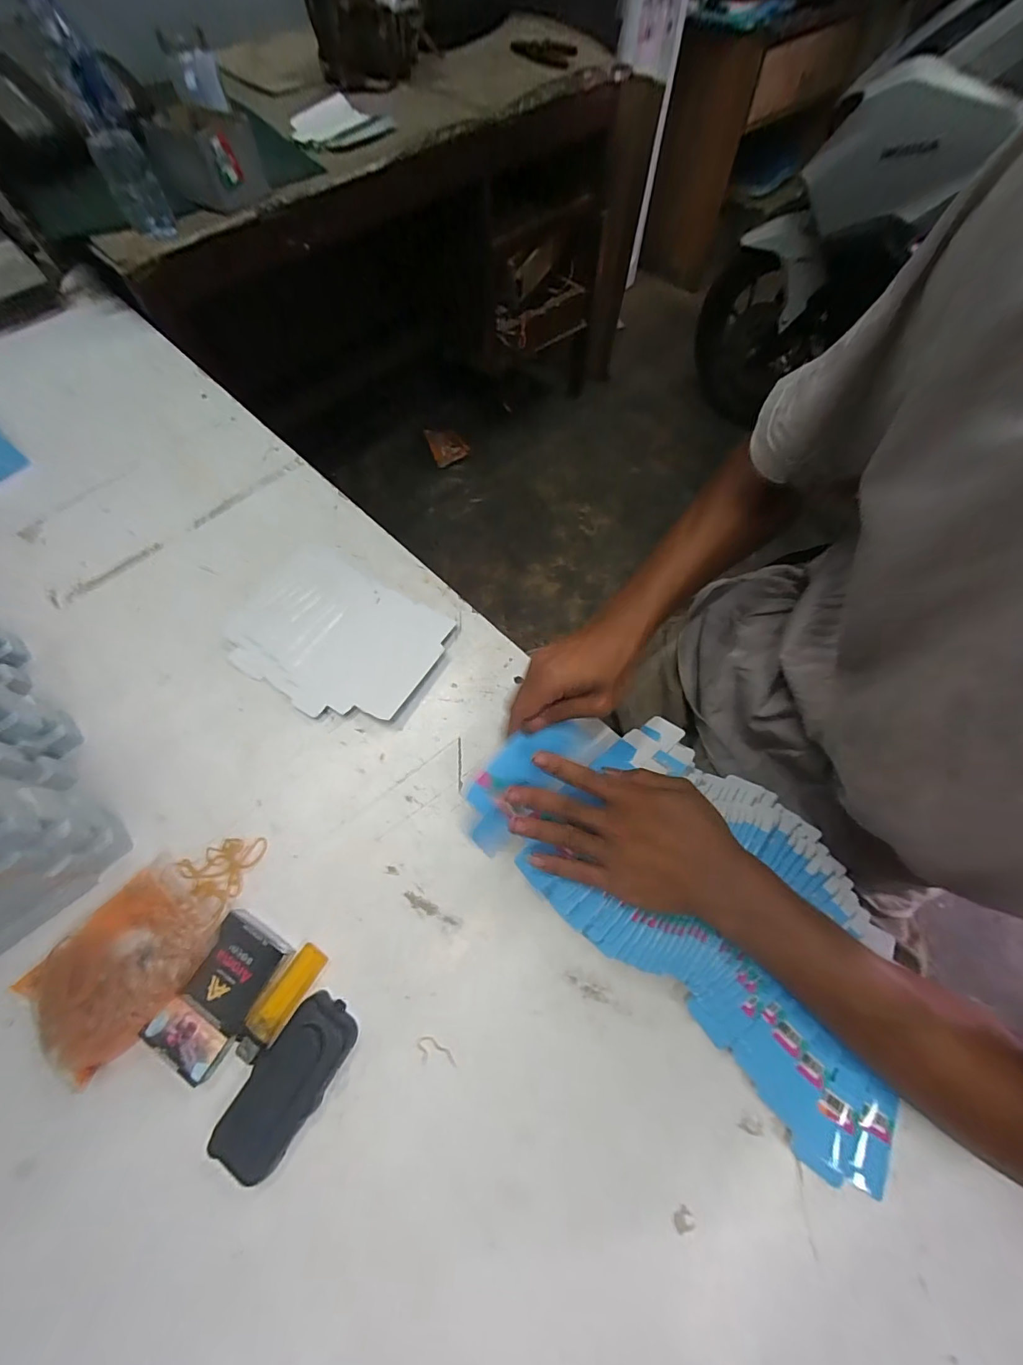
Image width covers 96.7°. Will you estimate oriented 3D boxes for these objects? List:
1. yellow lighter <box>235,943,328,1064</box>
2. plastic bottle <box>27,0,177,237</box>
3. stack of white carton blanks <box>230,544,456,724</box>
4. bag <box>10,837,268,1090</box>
[{"bbox_3d":[-0.179,0.248,0.354,0.029,0.008,0.080,26,67,11],"label":"yellow lighter"},{"bbox_3d":[-0.555,-0.757,0.613,0.065,0.223,0.069,-27,68,-12],"label":"plastic bottle"},{"bbox_3d":[-0.191,-0.054,0.494,0.221,0.008,0.163,30,68,13],"label":"stack of white carton blanks"},{"bbox_3d":[-0.288,0.196,0.364,0.103,0.025,0.173,34,69,14],"label":"bag"}]

